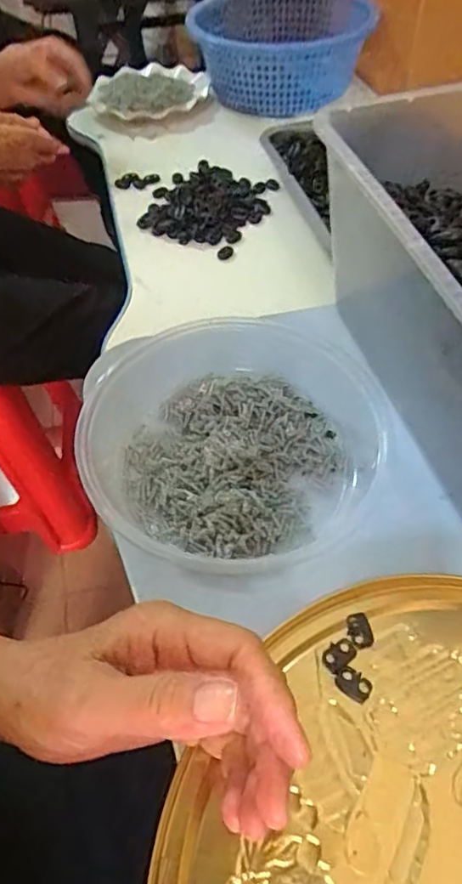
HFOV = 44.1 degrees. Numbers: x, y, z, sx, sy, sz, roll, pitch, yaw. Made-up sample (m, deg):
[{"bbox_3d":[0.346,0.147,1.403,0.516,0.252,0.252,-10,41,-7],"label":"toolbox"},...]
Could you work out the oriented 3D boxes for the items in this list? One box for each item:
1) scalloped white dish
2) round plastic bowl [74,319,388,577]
[{"bbox_3d":[-0.133,-0.559,0.909,0.186,0.033,0.158,-9,52,-3],"label":"scalloped white dish"},{"bbox_3d":[0.005,-0.013,0.377,0.193,0.052,0.209,-1,53,2],"label":"round plastic bowl"}]

